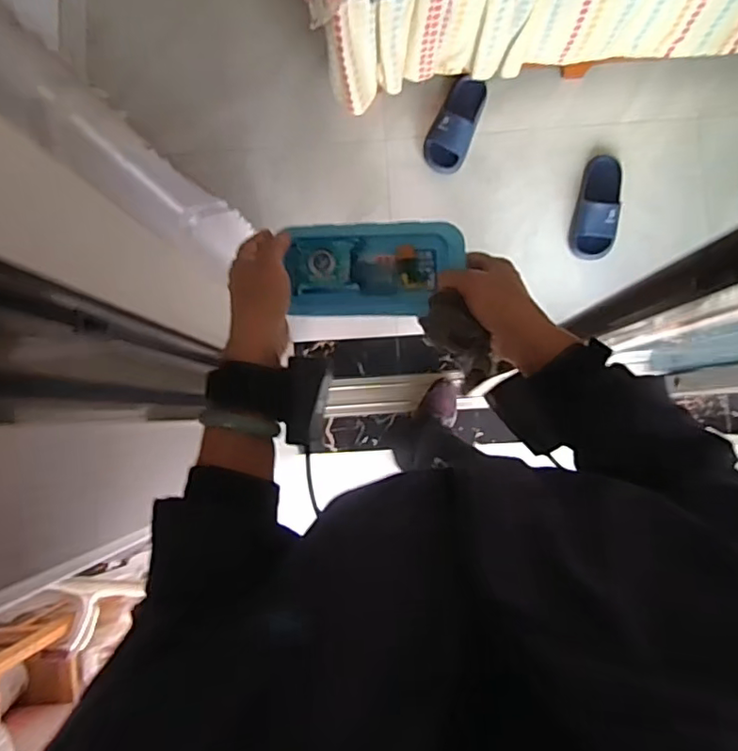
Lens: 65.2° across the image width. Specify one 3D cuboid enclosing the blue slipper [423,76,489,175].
[{"bbox_3d":[0.216,-0.629,1.423,0.103,0.063,0.244,20,88,2],"label":"blue slipper"}]

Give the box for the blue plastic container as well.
[{"bbox_3d":[0.005,-0.099,0.534,0.154,0.032,0.081,1,87,1],"label":"blue plastic container"}]

